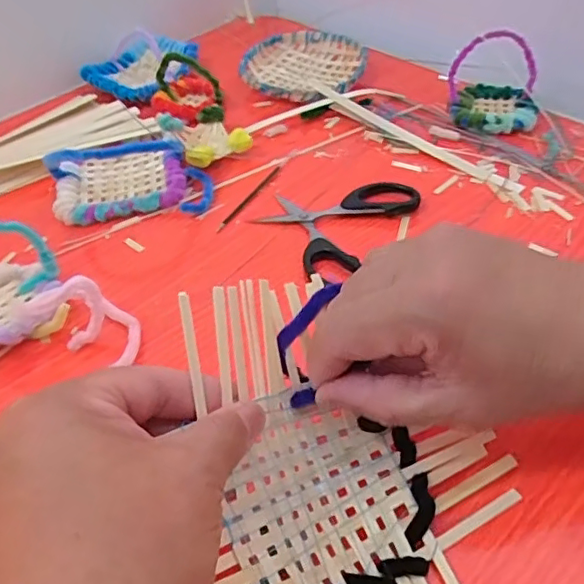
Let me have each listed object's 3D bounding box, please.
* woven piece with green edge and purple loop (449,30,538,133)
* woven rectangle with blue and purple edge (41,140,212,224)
[{"bbox_3d":[0.155,-0.161,0.440,0.064,0.057,0.059,2,48,5],"label":"woven piece with green edge and purple loop"},{"bbox_3d":[-0.116,-0.096,0.408,0.112,0.053,0.080,-6,48,-2],"label":"woven rectangle with blue and purple edge"}]

